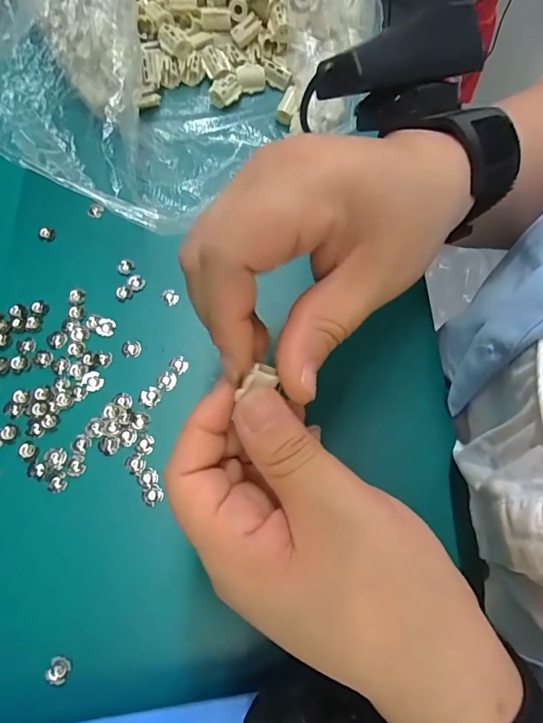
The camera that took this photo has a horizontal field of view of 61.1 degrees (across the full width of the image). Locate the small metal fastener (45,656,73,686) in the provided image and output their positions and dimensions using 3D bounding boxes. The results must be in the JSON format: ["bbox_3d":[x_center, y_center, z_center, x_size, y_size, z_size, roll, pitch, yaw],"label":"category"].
[{"bbox_3d":[-0.095,0.138,0.205,0.010,0.004,0.010,0,68,-1],"label":"small metal fastener"}]

